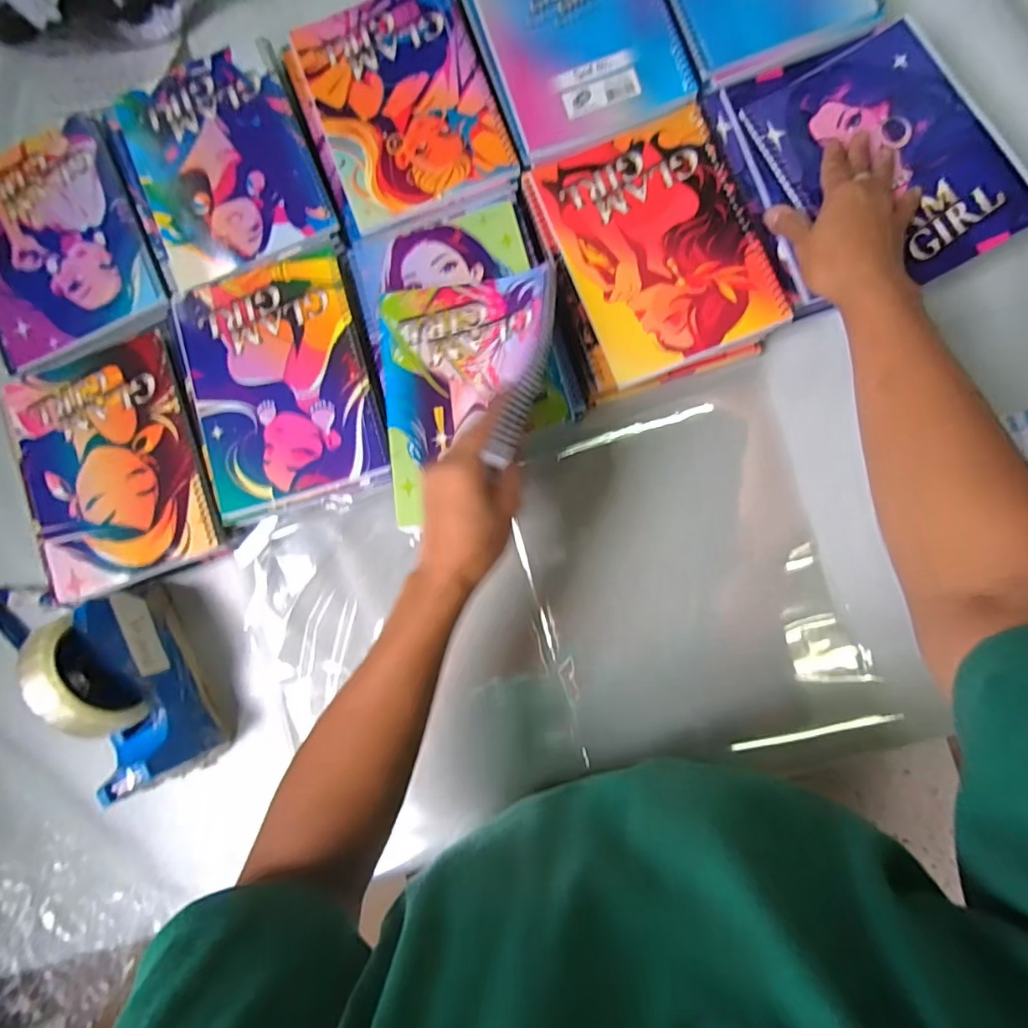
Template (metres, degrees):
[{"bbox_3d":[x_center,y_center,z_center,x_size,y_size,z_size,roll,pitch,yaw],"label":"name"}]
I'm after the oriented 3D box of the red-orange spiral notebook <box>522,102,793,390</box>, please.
[{"bbox_3d":[0.116,-0.221,0.425,0.147,0.010,0.197,-22,86,4],"label":"red-orange spiral notebook"}]

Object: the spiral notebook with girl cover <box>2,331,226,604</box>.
[{"bbox_3d":[-0.345,-0.040,0.446,0.154,0.010,0.200,-17,84,1],"label":"spiral notebook with girl cover"}]

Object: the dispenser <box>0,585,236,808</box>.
[{"bbox_3d":[-0.310,0.136,0.411,0.057,0.114,0.168,-27,86,3],"label":"dispenser"}]

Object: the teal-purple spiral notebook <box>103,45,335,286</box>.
[{"bbox_3d":[-0.258,-0.308,0.457,0.153,0.009,0.190,-23,86,4],"label":"teal-purple spiral notebook"}]

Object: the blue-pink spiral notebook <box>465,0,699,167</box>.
[{"bbox_3d":[0.051,-0.418,0.445,0.157,0.008,0.207,-19,86,4],"label":"blue-pink spiral notebook"}]

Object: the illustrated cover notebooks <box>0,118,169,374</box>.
[{"bbox_3d":[-0.409,-0.241,0.464,0.158,0.010,0.197,-24,86,4],"label":"illustrated cover notebooks"}]

